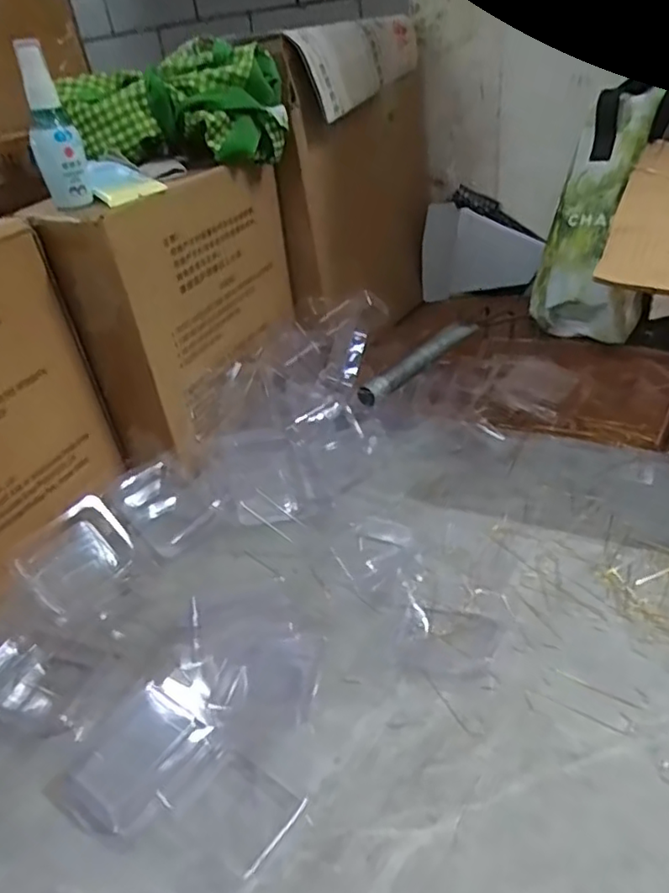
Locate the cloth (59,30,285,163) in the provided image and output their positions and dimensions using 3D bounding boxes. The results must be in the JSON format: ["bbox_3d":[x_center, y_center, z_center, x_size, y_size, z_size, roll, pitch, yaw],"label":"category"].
[{"bbox_3d":[-0.154,-0.341,0.632,0.203,0.097,0.105,-3,34,6],"label":"cloth"}]

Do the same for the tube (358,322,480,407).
[{"bbox_3d":[0.095,-0.095,0.692,0.022,0.022,0.191,23,44,37],"label":"tube"}]

